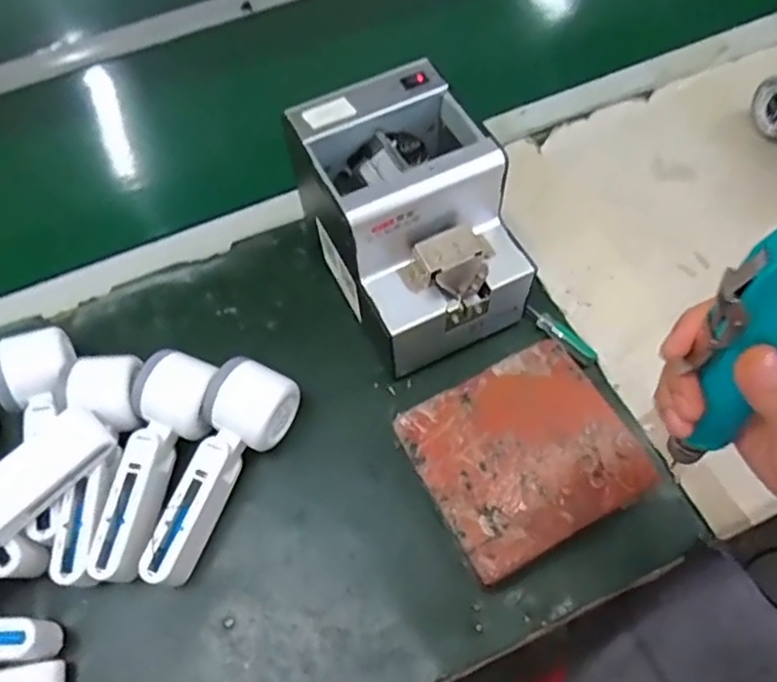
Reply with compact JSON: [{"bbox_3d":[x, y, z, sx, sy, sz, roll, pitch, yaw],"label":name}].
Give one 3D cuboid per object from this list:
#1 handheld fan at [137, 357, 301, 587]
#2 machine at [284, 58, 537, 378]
[{"bbox_3d":[-0.133,0.093,0.466,0.063,0.047,0.163,27,66,15],"label":"handheld fan"},{"bbox_3d":[0.020,-0.093,0.499,0.124,0.149,0.174,-25,64,-11],"label":"machine"}]

